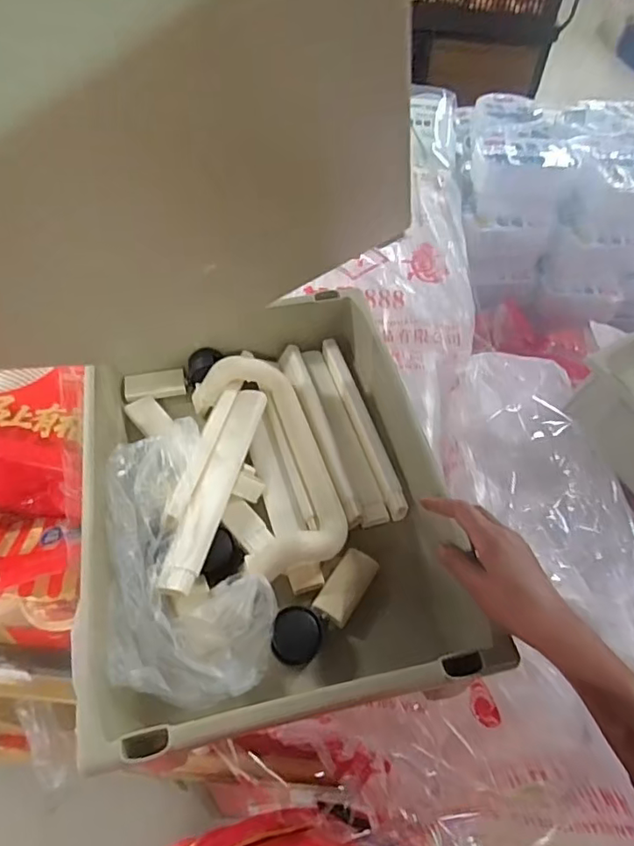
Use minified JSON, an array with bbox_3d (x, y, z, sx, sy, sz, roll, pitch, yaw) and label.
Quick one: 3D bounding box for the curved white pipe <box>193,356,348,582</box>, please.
[{"bbox_3d":[-0.053,0.037,0.604,0.114,0.048,0.271,-15,53,-15],"label":"curved white pipe"}]

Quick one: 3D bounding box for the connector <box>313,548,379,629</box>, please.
[{"bbox_3d":[0.029,0.158,0.542,0.036,0.023,0.072,26,54,17],"label":"connector"}]

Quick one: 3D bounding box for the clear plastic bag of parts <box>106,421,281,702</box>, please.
[{"bbox_3d":[-0.121,0.113,0.533,0.135,0.051,0.277,-8,52,-11],"label":"clear plastic bag of parts"}]

